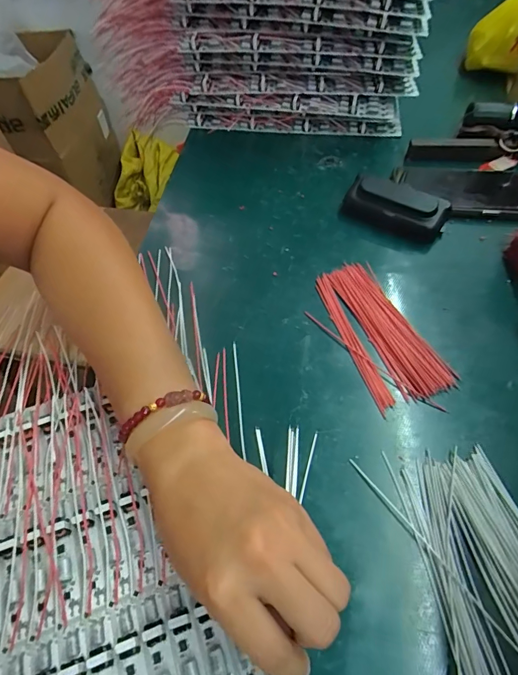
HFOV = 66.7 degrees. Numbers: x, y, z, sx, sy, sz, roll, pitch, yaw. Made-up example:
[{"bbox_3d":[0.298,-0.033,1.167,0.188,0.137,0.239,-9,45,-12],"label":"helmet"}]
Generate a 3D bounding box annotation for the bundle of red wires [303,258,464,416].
[{"bbox_3d":[0.100,-0.006,0.347,0.073,0.008,0.149,-21,59,-13],"label":"bundle of red wires"}]

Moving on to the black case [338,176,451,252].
[{"bbox_3d":[0.143,-0.138,0.422,0.109,0.037,0.055,21,58,15],"label":"black case"}]

